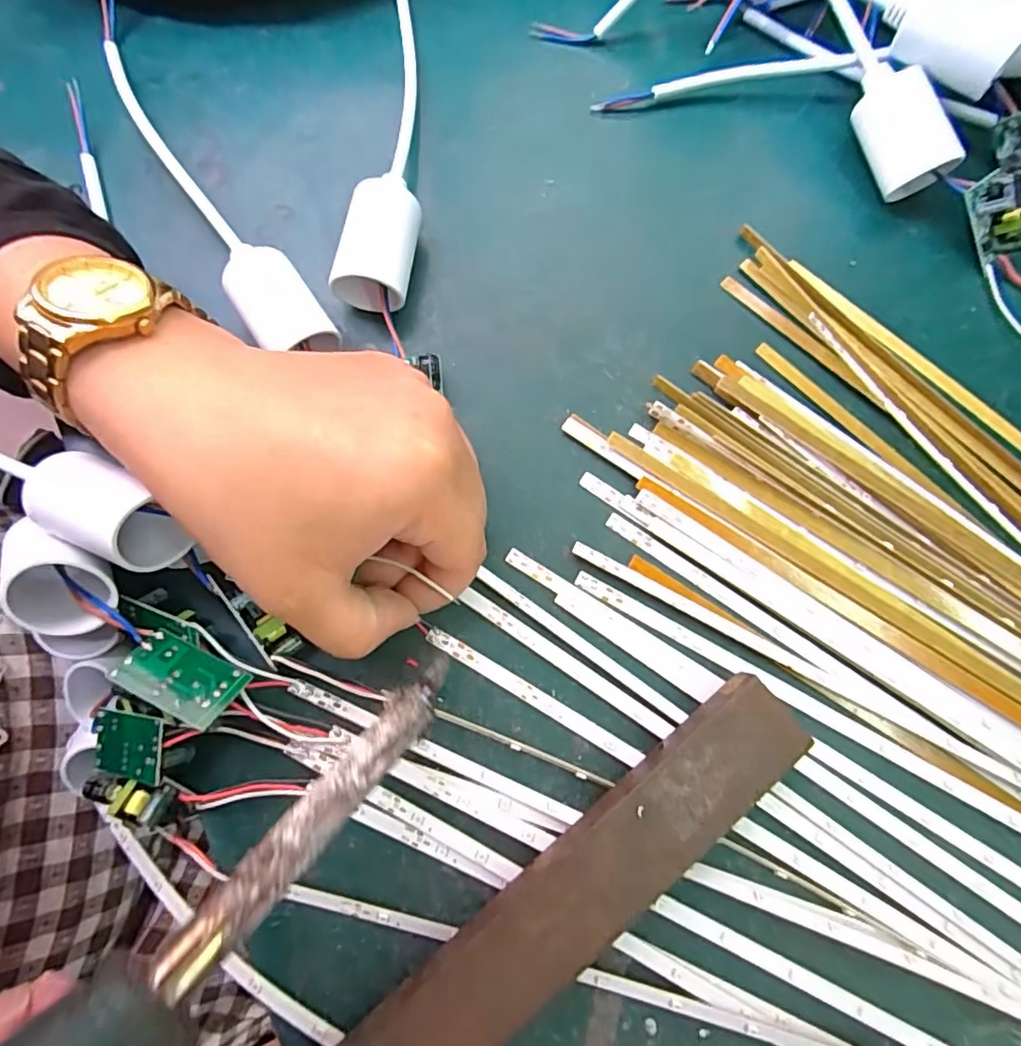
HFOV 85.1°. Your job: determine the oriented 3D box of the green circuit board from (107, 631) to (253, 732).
[{"bbox_3d":[-0.105,0.049,0.176,0.038,0.006,0.020,21,44,10],"label":"green circuit board"}]

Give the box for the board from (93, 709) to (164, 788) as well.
[{"bbox_3d":[-0.127,0.075,0.184,0.033,0.006,0.021,-2,83,24],"label":"board"}]

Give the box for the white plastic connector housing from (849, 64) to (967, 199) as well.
[{"bbox_3d":[0.169,-0.173,0.245,0.024,0.031,0.054,-20,80,-5],"label":"white plastic connector housing"}]

